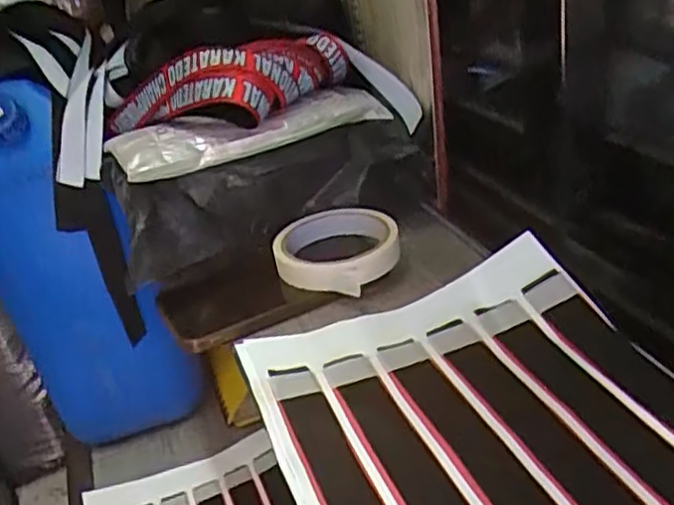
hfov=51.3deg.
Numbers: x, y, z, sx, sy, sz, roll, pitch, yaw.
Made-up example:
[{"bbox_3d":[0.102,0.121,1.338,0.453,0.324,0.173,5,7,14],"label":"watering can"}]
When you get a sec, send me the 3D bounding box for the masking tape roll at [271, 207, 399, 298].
[{"bbox_3d":[0.000,0.000,0.530,0.091,0.027,0.098,-8,29,4],"label":"masking tape roll"}]

